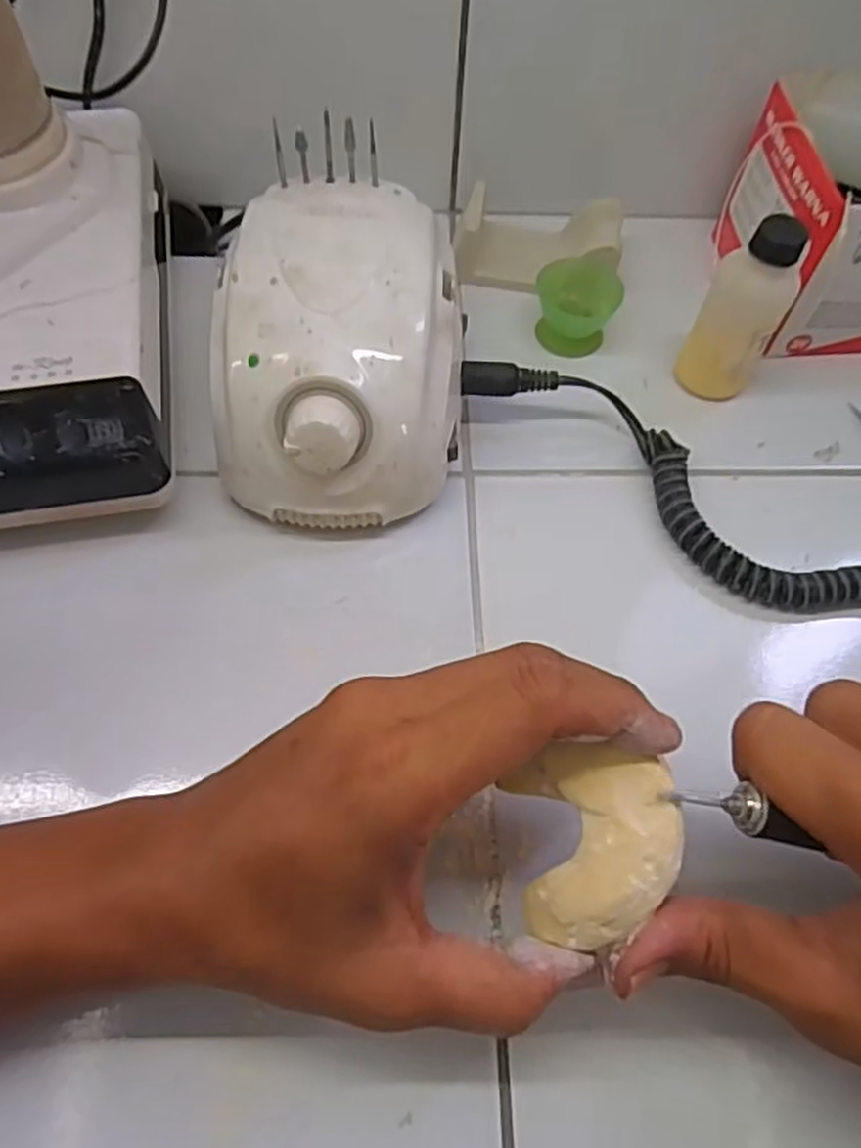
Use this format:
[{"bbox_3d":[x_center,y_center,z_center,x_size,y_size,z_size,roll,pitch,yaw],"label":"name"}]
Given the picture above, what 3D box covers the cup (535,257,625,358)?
[{"bbox_3d":[0.077,-0.140,0.386,0.041,0.028,0.039,1,62,-1],"label":"cup"}]

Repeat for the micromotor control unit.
[{"bbox_3d":[-0.036,-0.096,0.327,0.100,0.083,0.143,6,62,2],"label":"micromotor control unit"}]

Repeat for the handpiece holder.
[{"bbox_3d":[0.058,-0.183,0.403,0.087,0.027,0.049,8,62,3],"label":"handpiece holder"}]

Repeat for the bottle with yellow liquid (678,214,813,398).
[{"bbox_3d":[0.144,-0.120,0.344,0.036,0.085,0.033,27,65,12],"label":"bottle with yellow liquid"}]

